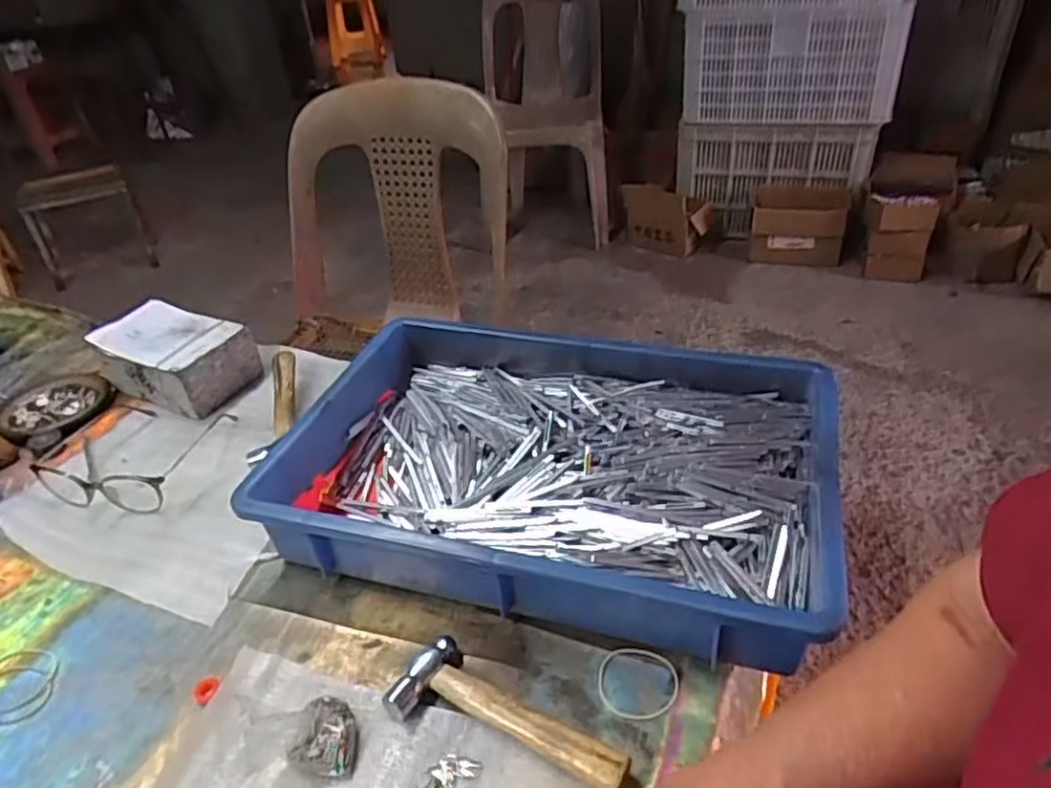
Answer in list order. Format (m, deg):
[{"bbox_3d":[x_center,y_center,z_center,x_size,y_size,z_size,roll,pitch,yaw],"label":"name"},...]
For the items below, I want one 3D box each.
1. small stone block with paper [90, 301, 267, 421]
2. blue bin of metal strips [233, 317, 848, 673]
[{"bbox_3d":[-0.396,-0.043,0.783,0.153,0.072,0.096,11,38,21],"label":"small stone block with paper"},{"bbox_3d":[0.025,0.062,0.589,0.428,0.080,0.278,7,37,16],"label":"blue bin of metal strips"}]

